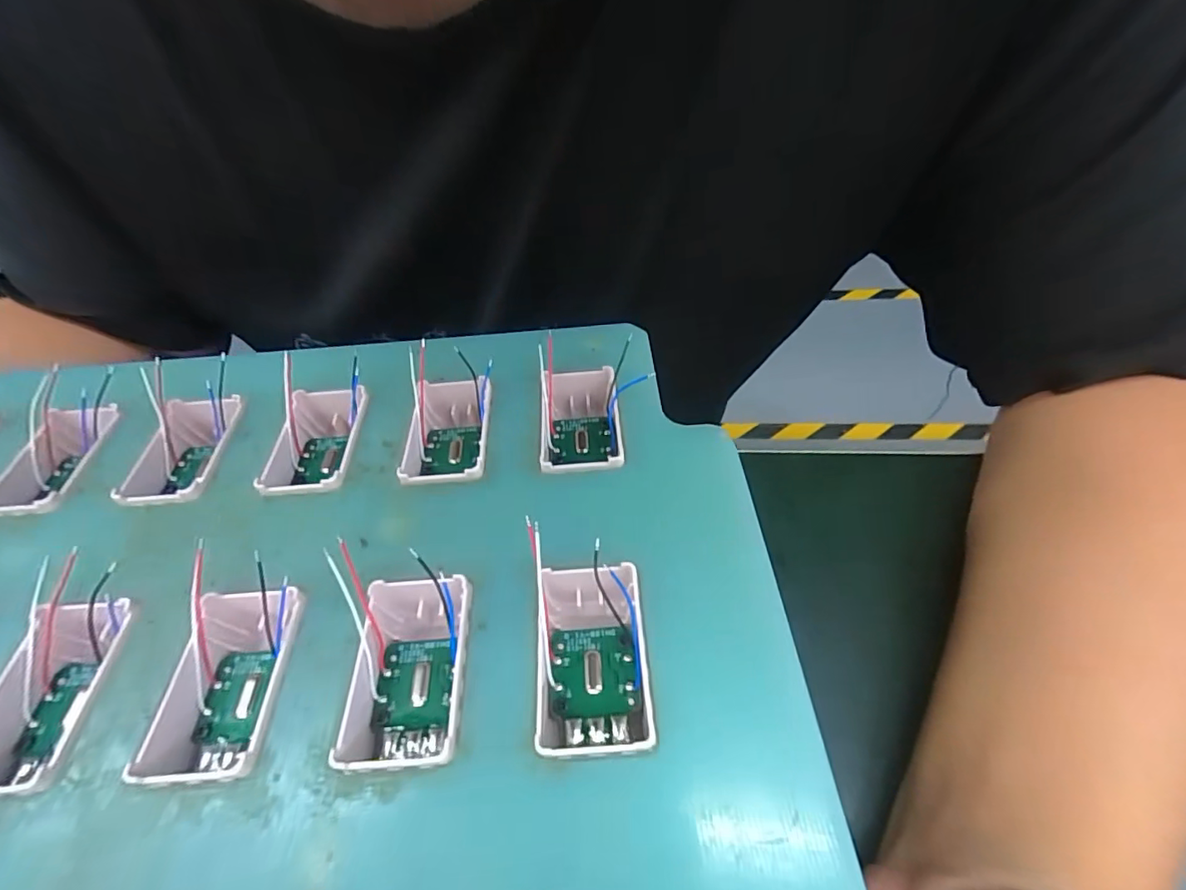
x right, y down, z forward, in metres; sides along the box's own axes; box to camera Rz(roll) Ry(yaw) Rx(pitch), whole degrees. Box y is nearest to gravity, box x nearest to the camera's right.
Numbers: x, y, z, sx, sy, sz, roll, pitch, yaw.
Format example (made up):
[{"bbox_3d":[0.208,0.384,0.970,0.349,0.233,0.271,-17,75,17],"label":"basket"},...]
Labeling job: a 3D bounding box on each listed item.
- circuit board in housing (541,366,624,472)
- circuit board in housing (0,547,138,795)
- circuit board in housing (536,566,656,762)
[{"bbox_3d":[-0.003,-0.006,0.128,0.019,0.010,0.033,-5,49,1],"label":"circuit board in housing"},{"bbox_3d":[-0.096,0.043,0.096,0.020,0.013,0.037,-5,49,2],"label":"circuit board in housing"},{"bbox_3d":[0.000,0.038,0.093,0.019,0.011,0.031,-5,49,2],"label":"circuit board in housing"}]

